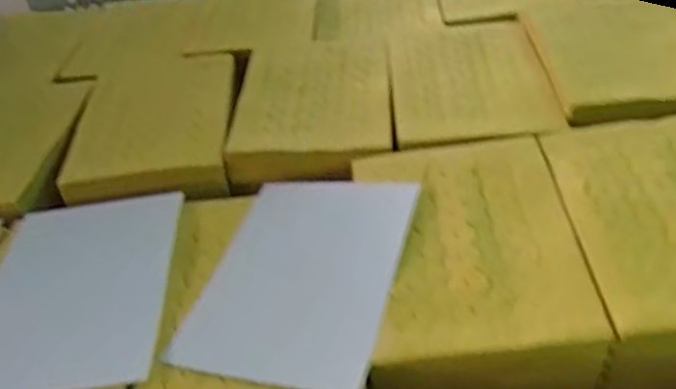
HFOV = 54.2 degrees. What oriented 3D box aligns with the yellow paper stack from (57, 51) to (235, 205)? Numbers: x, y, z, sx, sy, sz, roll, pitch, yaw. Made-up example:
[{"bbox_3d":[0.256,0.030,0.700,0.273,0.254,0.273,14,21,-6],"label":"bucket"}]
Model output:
[{"bbox_3d":[-0.147,-0.069,0.558,0.126,0.032,0.211,-10,38,0],"label":"yellow paper stack"}]

